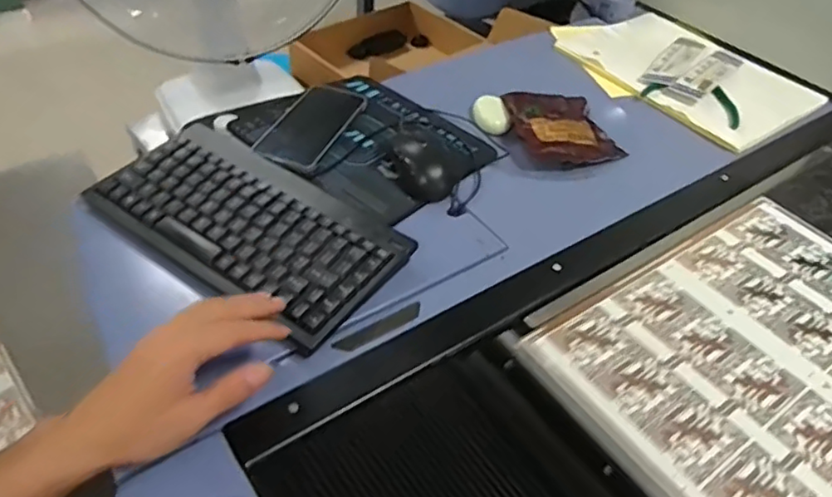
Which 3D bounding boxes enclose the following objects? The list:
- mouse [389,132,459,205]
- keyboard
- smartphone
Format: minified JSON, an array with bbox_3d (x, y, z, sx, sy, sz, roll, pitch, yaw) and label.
[{"bbox_3d":[0.008,-0.093,0.657,0.058,0.032,0.093,-12,48,-17],"label":"mouse"},{"bbox_3d":[-0.160,-0.026,0.570,0.286,0.021,0.159,27,49,20],"label":"keyboard"},{"bbox_3d":[-0.121,-0.140,0.703,0.075,0.010,0.154,18,47,12],"label":"smartphone"}]

